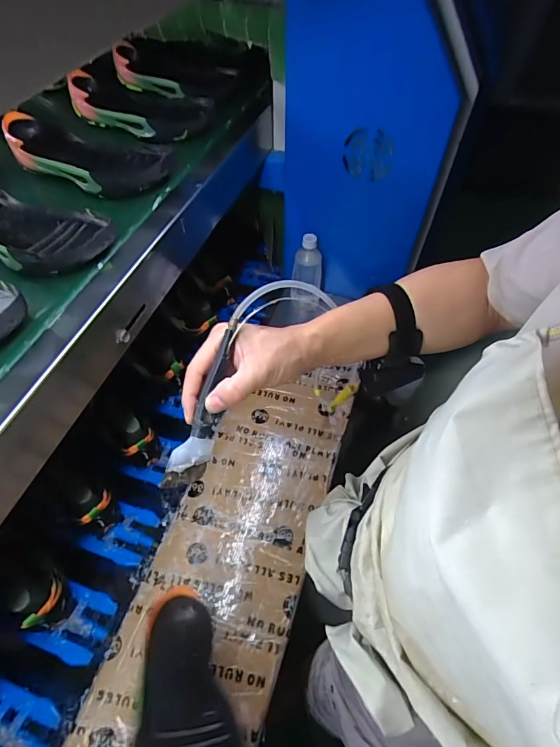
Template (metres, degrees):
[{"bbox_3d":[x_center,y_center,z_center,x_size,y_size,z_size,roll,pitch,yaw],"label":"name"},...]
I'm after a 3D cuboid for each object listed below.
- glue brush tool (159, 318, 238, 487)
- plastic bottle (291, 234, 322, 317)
[{"bbox_3d":[-0.065,0.028,0.360,0.027,0.022,0.156,18,92,12],"label":"glue brush tool"},{"bbox_3d":[0.062,-0.218,0.927,0.068,0.175,0.054,7,55,4],"label":"plastic bottle"}]

